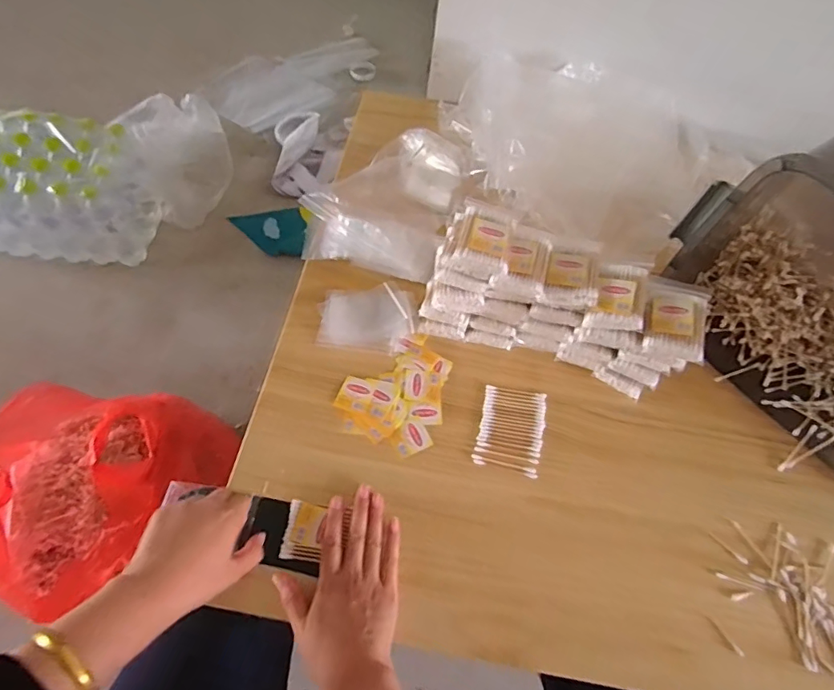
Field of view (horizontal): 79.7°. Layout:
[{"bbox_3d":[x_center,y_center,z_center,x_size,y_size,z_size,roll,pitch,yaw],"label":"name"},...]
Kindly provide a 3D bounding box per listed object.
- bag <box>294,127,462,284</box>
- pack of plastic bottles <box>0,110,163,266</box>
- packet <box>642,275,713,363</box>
[{"bbox_3d":[-0.044,-0.209,0.698,0.197,0.049,0.231,18,62,3],"label":"bag"},{"bbox_3d":[-0.839,-0.367,1.170,0.372,0.221,0.245,3,62,-4],"label":"pack of plastic bottles"},{"bbox_3d":[0.279,-0.032,0.538,0.060,0.022,0.098,19,62,4],"label":"packet"}]

